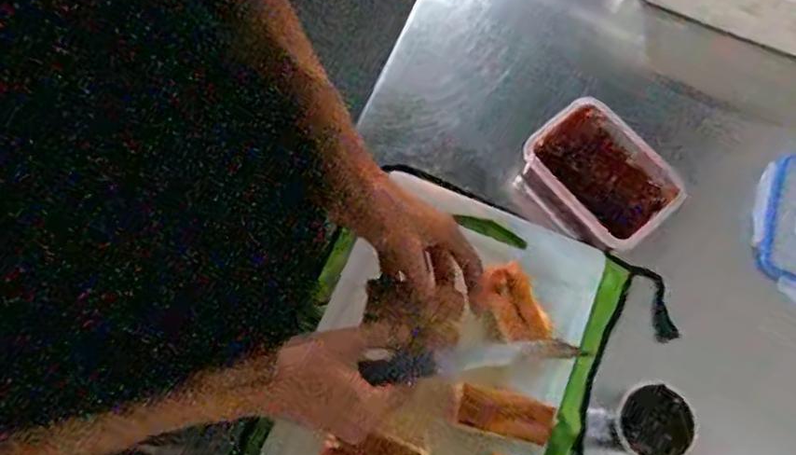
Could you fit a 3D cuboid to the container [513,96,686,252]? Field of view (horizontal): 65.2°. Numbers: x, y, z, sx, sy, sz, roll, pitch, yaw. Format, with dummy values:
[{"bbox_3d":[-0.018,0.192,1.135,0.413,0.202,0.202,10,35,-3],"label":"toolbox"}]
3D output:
[{"bbox_3d":[0.207,-0.052,0.646,0.112,0.066,0.145,-41,77,-11],"label":"container"}]

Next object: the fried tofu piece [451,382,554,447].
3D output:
[{"bbox_3d":[0.091,0.168,0.557,0.089,0.042,0.036,13,73,4],"label":"fried tofu piece"}]

